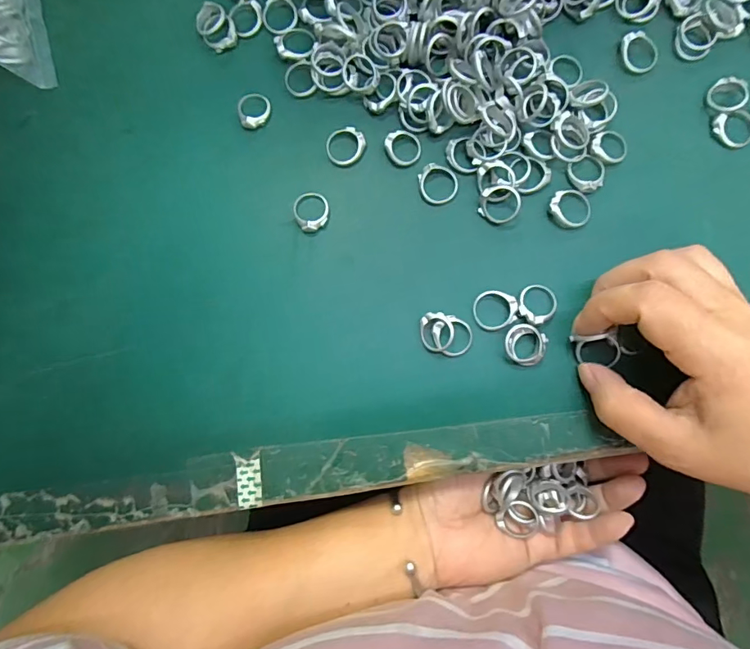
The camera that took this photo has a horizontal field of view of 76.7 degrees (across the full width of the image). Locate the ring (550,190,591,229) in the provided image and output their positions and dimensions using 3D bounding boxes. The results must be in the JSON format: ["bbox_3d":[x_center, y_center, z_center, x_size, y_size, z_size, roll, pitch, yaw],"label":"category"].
[{"bbox_3d":[0.106,-0.063,0.257,0.023,0.005,0.021,0,84,1],"label":"ring"}]

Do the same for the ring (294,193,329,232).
[{"bbox_3d":[-0.035,-0.063,0.262,0.019,0.005,0.022,-12,84,0],"label":"ring"}]

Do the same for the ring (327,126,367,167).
[{"bbox_3d":[-0.017,-0.101,0.267,0.022,0.005,0.021,0,84,1],"label":"ring"}]

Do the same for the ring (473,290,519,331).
[{"bbox_3d":[0.064,-0.008,0.251,0.022,0.005,0.021,0,84,1],"label":"ring"}]

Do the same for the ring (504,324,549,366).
[{"bbox_3d":[0.078,0.011,0.248,0.021,0.008,0.020,0,84,1],"label":"ring"}]

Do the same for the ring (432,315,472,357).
[{"bbox_3d":[0.041,0.006,0.250,0.020,0.010,0.021,0,84,1],"label":"ring"}]

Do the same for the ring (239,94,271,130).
[{"bbox_3d":[-0.069,-0.122,0.269,0.018,0.004,0.020,-13,84,0],"label":"ring"}]

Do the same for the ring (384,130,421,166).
[{"bbox_3d":[0.016,-0.099,0.265,0.020,0.005,0.019,0,84,1],"label":"ring"}]

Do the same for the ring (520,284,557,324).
[{"bbox_3d":[0.086,-0.011,0.251,0.021,0.005,0.021,0,84,1],"label":"ring"}]

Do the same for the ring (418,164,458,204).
[{"bbox_3d":[0.035,-0.078,0.262,0.021,0.004,0.022,0,84,1],"label":"ring"}]

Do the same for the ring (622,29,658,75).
[{"bbox_3d":[0.150,-0.155,0.268,0.022,0.005,0.024,0,84,1],"label":"ring"}]

